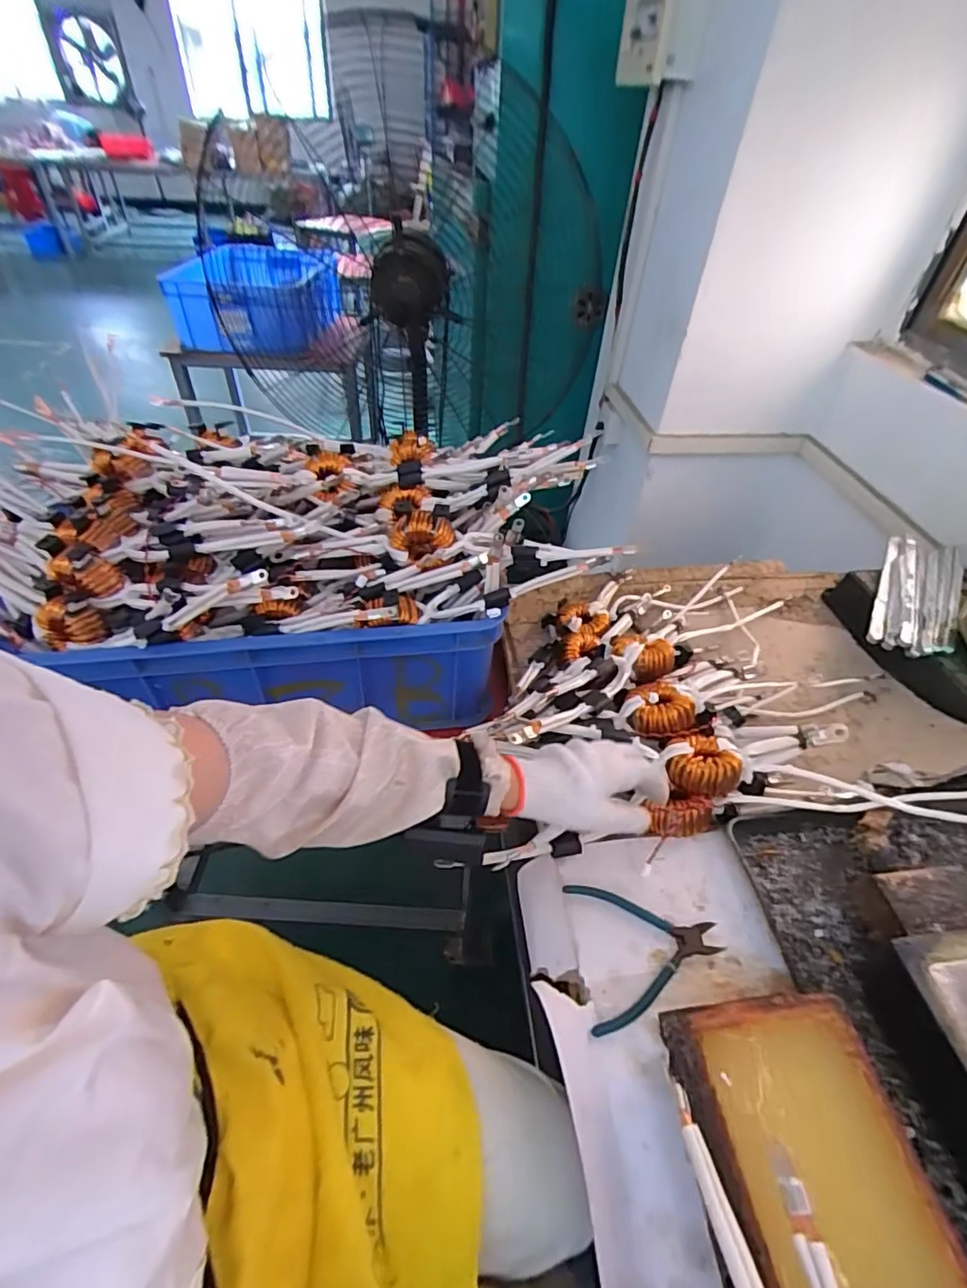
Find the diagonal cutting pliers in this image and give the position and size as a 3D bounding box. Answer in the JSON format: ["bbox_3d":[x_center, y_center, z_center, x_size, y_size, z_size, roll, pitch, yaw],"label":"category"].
[{"bbox_3d":[0.153,0.281,0.518,0.135,0.010,0.120,-3,45,-7],"label":"diagonal cutting pliers"}]

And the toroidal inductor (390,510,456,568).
[{"bbox_3d":[-0.073,-0.122,0.675,0.078,0.071,0.048,-16,33,14],"label":"toroidal inductor"}]

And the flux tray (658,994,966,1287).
[{"bbox_3d":[0.226,0.374,0.392,0.145,0.068,0.207,-5,45,-9],"label":"flux tray"}]

